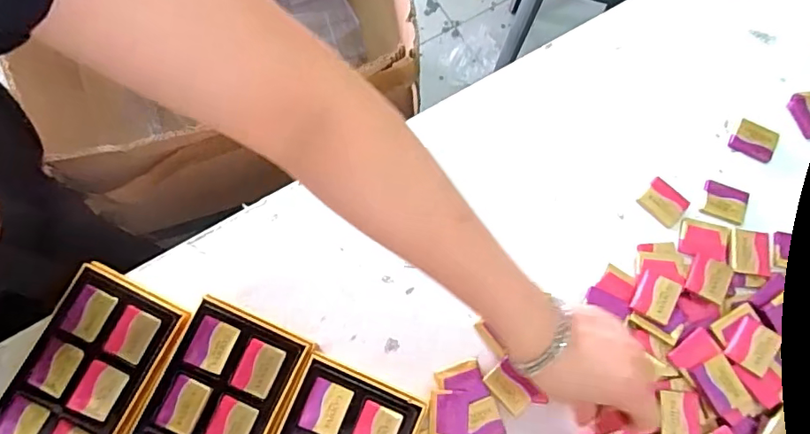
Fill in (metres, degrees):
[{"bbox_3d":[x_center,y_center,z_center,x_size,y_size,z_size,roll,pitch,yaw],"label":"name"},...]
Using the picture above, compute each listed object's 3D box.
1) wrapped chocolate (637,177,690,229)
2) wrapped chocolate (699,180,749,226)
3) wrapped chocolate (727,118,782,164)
[{"bbox_3d":[0.240,-0.014,0.480,0.039,0.004,0.034,43,80,10],"label":"wrapped chocolate"},{"bbox_3d":[0.295,-0.014,0.479,0.040,0.004,0.035,21,77,6],"label":"wrapped chocolate"},{"bbox_3d":[0.333,-0.073,0.495,0.040,0.007,0.036,30,78,8],"label":"wrapped chocolate"}]

